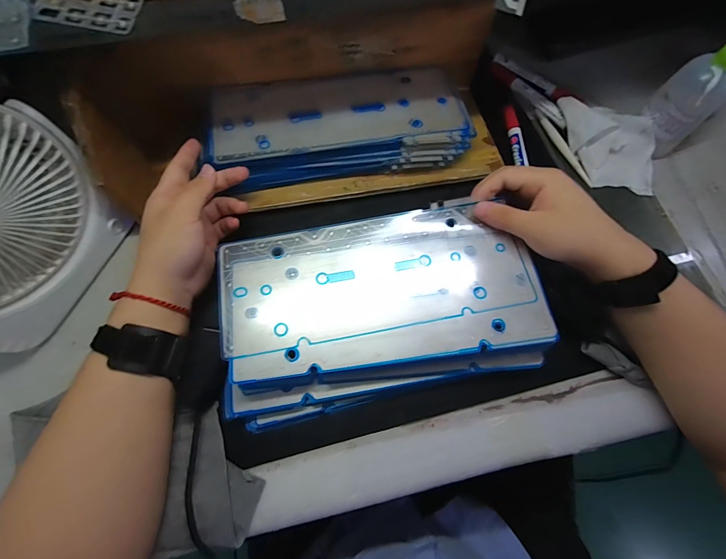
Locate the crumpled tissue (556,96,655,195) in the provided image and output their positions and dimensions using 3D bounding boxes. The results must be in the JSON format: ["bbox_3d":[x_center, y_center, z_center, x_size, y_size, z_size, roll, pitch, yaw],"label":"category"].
[{"bbox_3d":[0.310,-0.172,0.401,0.082,0.041,0.139,-12,69,-5],"label":"crumpled tissue"}]

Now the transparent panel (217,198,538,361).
[{"bbox_3d":[0.011,-0.008,0.298,0.277,0.010,0.111,-9,69,-5],"label":"transparent panel"}]

